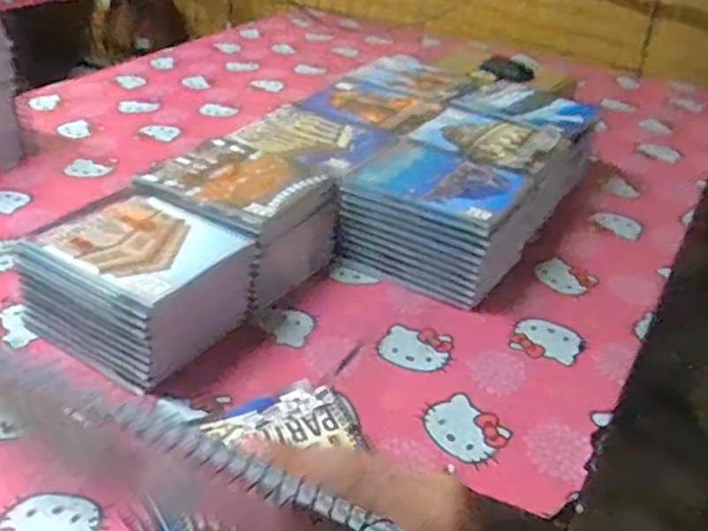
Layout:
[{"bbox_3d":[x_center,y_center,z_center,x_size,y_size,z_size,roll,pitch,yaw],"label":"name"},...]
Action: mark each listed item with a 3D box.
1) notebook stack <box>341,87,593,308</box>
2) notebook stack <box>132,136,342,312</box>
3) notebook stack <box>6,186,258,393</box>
[{"bbox_3d":[0.199,-0.135,1.010,0.216,0.130,0.514,21,38,24],"label":"notebook stack"},{"bbox_3d":[-0.141,-0.054,0.850,0.205,0.122,0.179,24,39,27],"label":"notebook stack"},{"bbox_3d":[-0.230,0.020,0.734,0.190,0.119,0.167,20,37,23],"label":"notebook stack"}]

